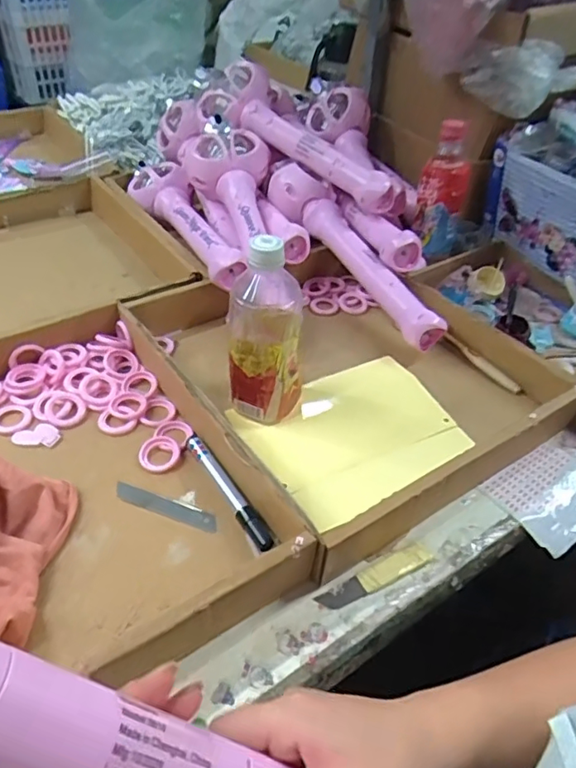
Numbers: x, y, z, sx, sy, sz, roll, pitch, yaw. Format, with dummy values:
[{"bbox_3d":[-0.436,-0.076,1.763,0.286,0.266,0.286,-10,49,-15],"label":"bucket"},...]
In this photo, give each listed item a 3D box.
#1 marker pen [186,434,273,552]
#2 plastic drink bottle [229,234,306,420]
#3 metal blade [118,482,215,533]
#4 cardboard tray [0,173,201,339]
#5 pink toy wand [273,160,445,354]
[{"bbox_3d":[-0.054,0.092,0.497,0.016,0.016,0.135,-23,49,-28],"label":"marker pen"},{"bbox_3d":[-0.020,-0.046,0.529,0.068,0.180,0.053,3,42,-3],"label":"plastic drink bottle"},{"bbox_3d":[-0.106,0.106,0.493,0.098,0.006,0.021,17,43,13],"label":"metal blade"},{"bbox_3d":[-0.358,-0.154,0.716,0.373,0.048,0.366,-23,49,-28],"label":"cardboard tray"},{"bbox_3d":[0.083,-0.176,0.725,0.071,0.054,0.342,-22,62,-27],"label":"pink toy wand"}]

